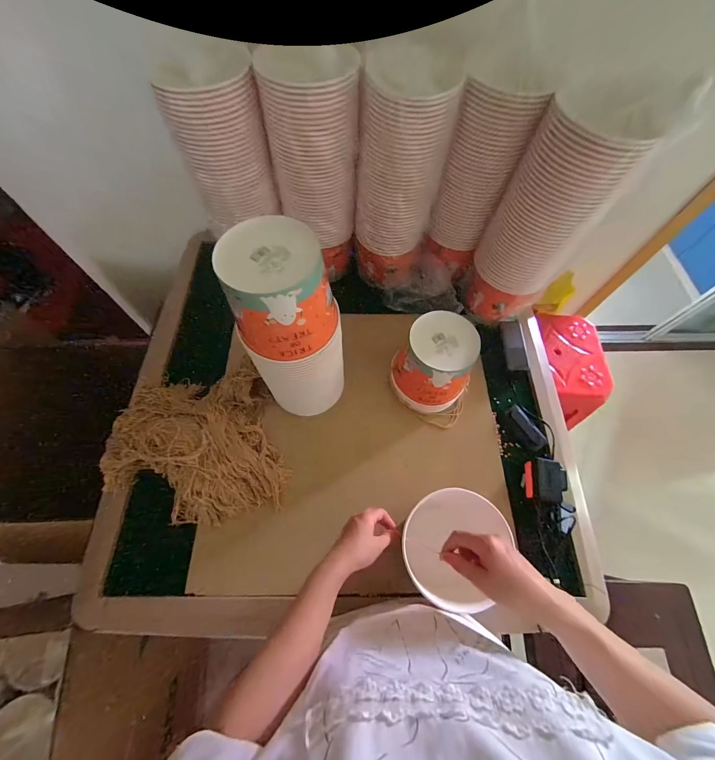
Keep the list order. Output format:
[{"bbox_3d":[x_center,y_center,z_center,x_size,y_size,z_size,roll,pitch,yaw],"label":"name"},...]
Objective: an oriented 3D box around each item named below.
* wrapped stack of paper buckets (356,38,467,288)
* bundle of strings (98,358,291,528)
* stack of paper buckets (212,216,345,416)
[{"bbox_3d":[0.083,-0.383,0.655,0.161,0.392,0.132,14,64,5],"label":"wrapped stack of paper buckets"},{"bbox_3d":[-0.331,0.131,0.647,0.321,0.088,0.305,-16,66,-9],"label":"bundle of strings"},{"bbox_3d":[-0.101,-0.070,0.543,0.148,0.344,0.148,-18,66,-10],"label":"stack of paper buckets"}]

